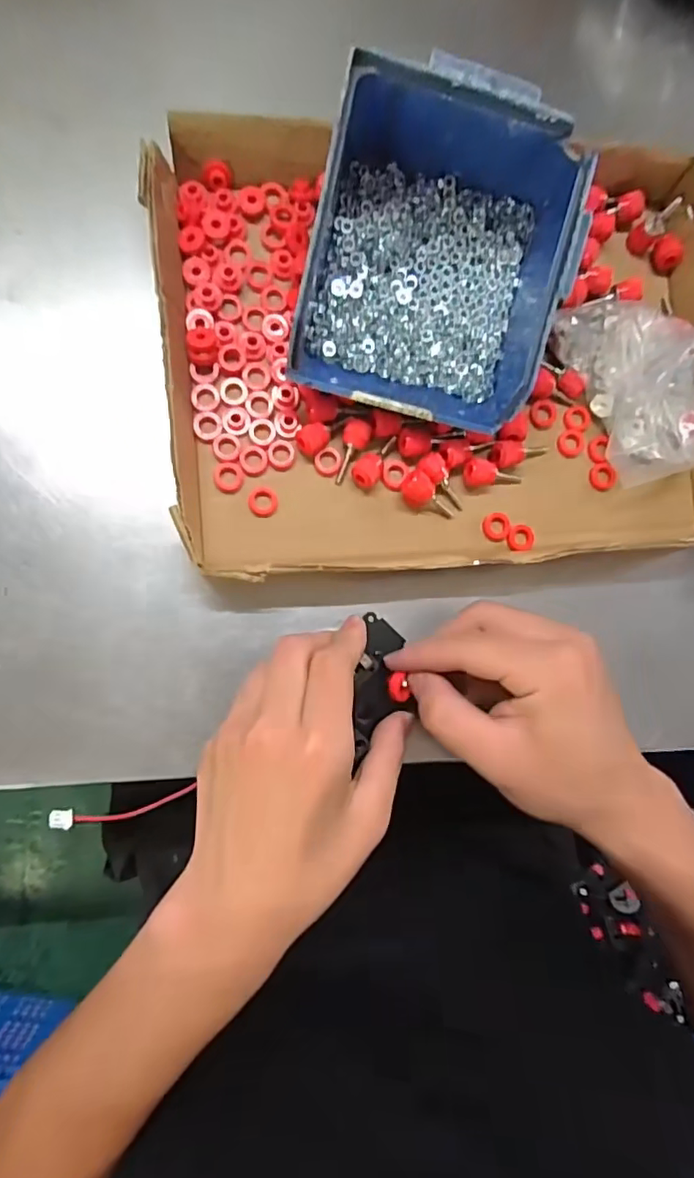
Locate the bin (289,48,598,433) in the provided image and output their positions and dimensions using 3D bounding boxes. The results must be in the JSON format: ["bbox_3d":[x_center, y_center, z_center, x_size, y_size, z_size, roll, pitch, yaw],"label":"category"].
[{"bbox_3d":[0.045,-0.163,0.285,0.122,0.070,0.146,12,91,-6],"label":"bin"}]

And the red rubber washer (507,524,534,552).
[{"bbox_3d":[0.102,-0.030,0.335,0.016,0.005,0.016,-4,87,-8],"label":"red rubber washer"}]

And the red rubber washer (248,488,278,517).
[{"bbox_3d":[-0.046,-0.048,0.311,0.016,0.004,0.017,-1,87,-8],"label":"red rubber washer"}]

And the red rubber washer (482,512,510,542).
[{"bbox_3d":[0.087,-0.036,0.332,0.015,0.004,0.017,-3,87,-8],"label":"red rubber washer"}]

